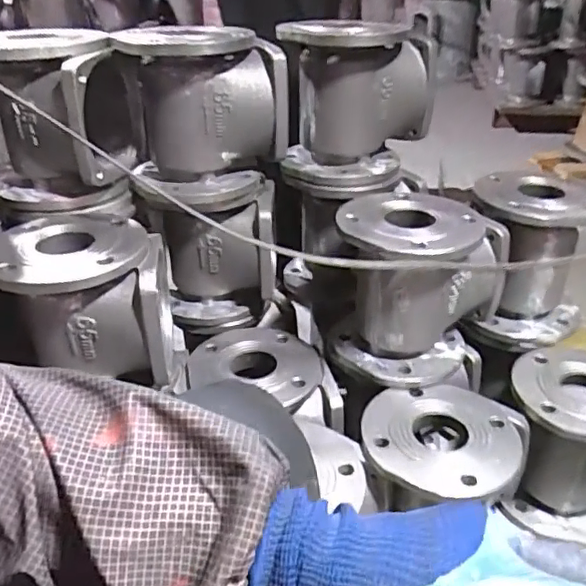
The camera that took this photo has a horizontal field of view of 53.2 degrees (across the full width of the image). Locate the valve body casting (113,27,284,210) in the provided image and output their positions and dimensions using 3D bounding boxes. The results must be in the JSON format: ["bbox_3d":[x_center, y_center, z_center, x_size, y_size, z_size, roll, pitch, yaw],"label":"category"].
[{"bbox_3d":[-0.109,-0.241,0.785,0.204,0.214,0.217,-2,32,-2],"label":"valve body casting"}]

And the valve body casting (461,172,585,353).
[{"bbox_3d":[0.334,-0.045,0.835,0.172,0.209,0.159,9,33,16],"label":"valve body casting"}]

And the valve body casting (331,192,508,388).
[{"bbox_3d":[0.158,-0.002,0.768,0.207,0.207,0.165,11,34,19],"label":"valve body casting"}]

